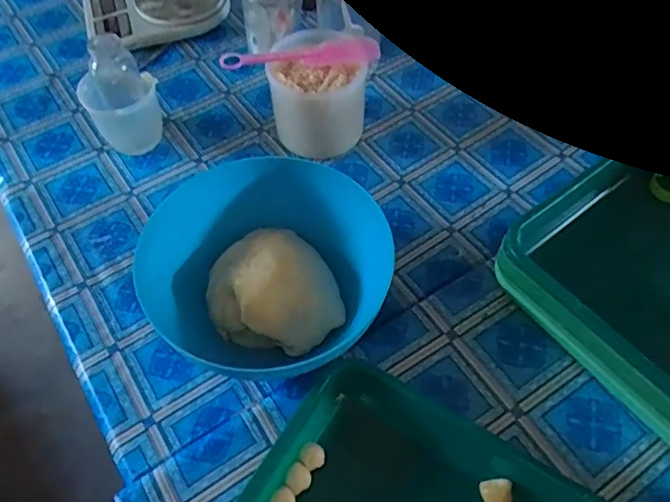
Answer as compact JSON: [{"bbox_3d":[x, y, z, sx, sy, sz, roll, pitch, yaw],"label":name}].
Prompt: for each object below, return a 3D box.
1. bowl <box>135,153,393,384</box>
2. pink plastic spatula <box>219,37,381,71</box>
[{"bbox_3d":[-0.069,0.022,0.590,0.247,0.109,0.222,28,61,18],"label":"bowl"},{"bbox_3d":[-0.042,-0.244,0.692,0.194,0.023,0.048,-8,55,-3],"label":"pink plastic spatula"}]

